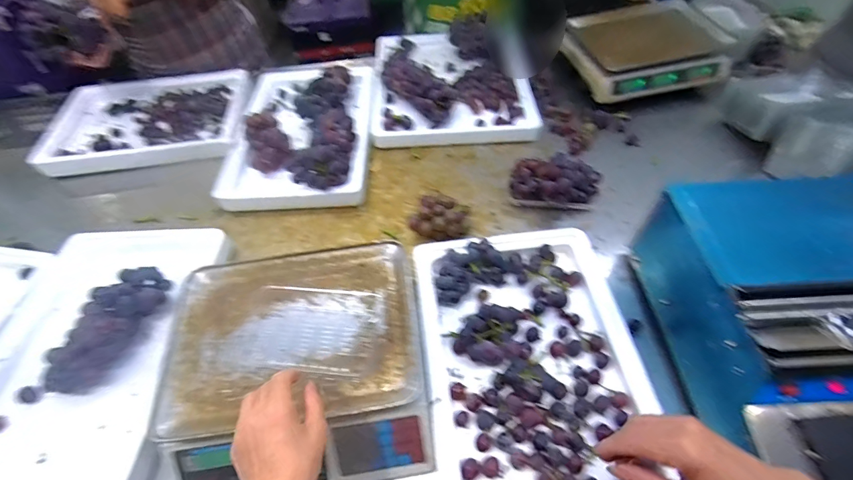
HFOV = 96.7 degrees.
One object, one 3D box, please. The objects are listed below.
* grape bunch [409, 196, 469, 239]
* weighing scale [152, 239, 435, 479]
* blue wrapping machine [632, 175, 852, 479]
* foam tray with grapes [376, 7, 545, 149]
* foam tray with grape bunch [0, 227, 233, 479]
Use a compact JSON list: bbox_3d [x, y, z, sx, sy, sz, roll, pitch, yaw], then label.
[{"bbox_3d":[0.024,-0.047,0.714,0.115,0.062,0.080,-3,55,1],"label":"grape bunch"},{"bbox_3d":[-0.171,0.172,0.536,0.333,0.106,0.304,-7,55,-1],"label":"weighing scale"},{"bbox_3d":[0.613,0.114,0.481,0.518,0.156,0.408,-3,55,2],"label":"blue wrapping machine"},{"bbox_3d":[0.060,-0.422,0.965,0.385,0.090,0.441,-2,55,2],"label":"foam tray with grapes"},{"bbox_3d":[-0.535,0.154,0.583,0.336,0.087,0.439,0,55,3],"label":"foam tray with grape bunch"}]

